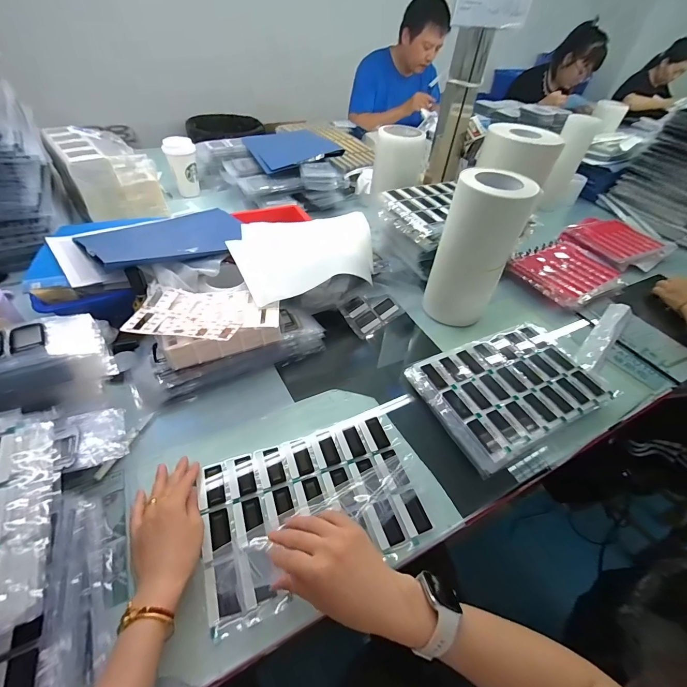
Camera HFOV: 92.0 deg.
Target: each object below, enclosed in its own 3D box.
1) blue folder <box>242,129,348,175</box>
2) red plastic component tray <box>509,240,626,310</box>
[{"bbox_3d":[-0.165,-0.611,1.025,0.232,0.017,0.288,-24,53,-11],"label":"blue folder"},{"bbox_3d":[0.578,-0.187,0.844,0.280,0.036,0.199,-25,54,-26],"label":"red plastic component tray"}]

